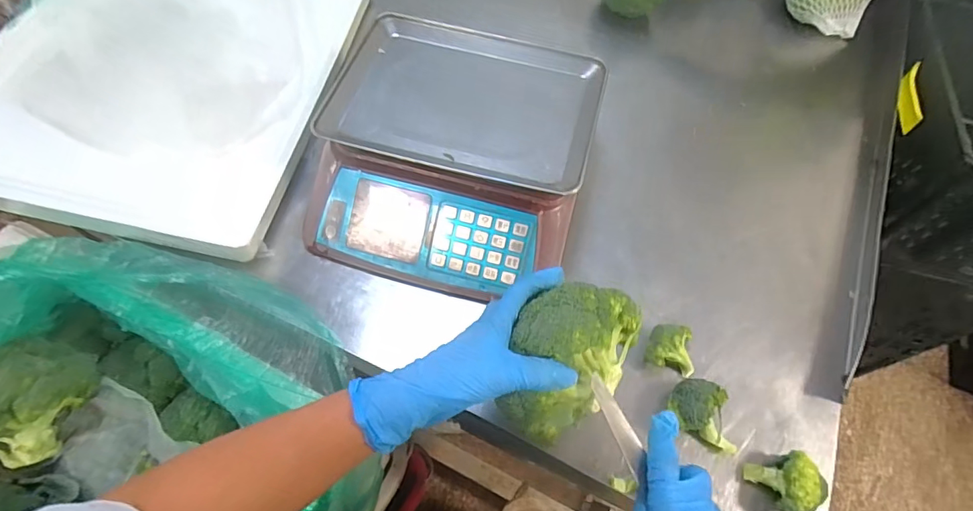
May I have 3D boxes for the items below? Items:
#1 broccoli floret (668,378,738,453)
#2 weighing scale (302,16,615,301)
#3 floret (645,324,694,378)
[{"bbox_3d":[0.231,0.163,0.516,0.075,0.045,0.056,16,62,7],"label":"broccoli floret"},{"bbox_3d":[-0.039,-0.137,0.645,0.325,0.106,0.339,14,62,6],"label":"weighing scale"},{"bbox_3d":[0.214,0.105,0.567,0.055,0.033,0.051,12,61,4],"label":"floret"}]

